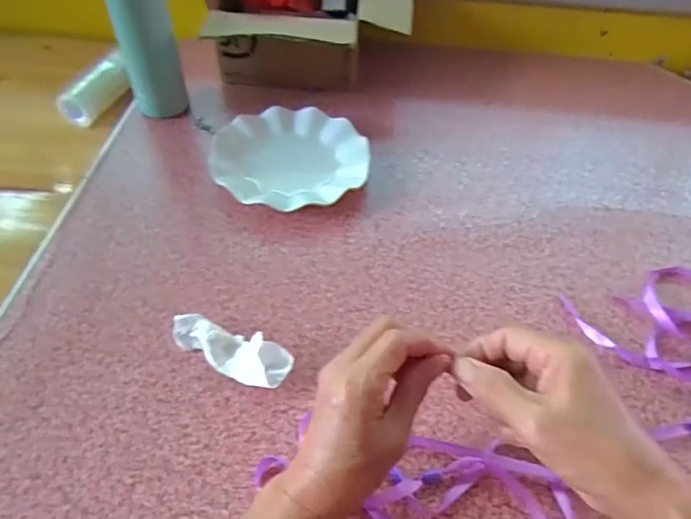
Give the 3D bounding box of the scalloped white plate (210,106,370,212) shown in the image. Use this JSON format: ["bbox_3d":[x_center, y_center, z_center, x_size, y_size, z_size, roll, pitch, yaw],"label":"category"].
[{"bbox_3d":[-0.067,-0.123,0.603,0.182,0.024,0.172,2,50,-2],"label":"scalloped white plate"}]

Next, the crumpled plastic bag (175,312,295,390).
[{"bbox_3d":[-0.099,0.079,0.432,0.108,0.025,0.037,20,52,13],"label":"crumpled plastic bag"}]

